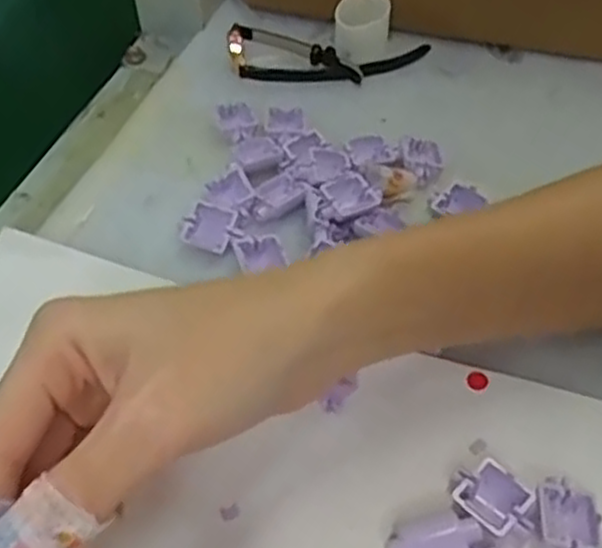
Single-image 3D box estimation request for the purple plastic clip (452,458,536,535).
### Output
[{"bbox_3d":[0.062,0.074,0.249,0.025,0.011,0.020,34,58,25],"label":"purple plastic clip"}]

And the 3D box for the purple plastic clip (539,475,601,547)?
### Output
[{"bbox_3d":[0.084,0.080,0.244,0.017,0.012,0.029,3,50,2],"label":"purple plastic clip"}]

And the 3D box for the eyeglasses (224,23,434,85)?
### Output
[{"bbox_3d":[0.014,-0.117,0.403,0.104,0.016,0.029,0,50,0],"label":"eyeglasses"}]

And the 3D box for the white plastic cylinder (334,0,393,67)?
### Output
[{"bbox_3d":[0.033,-0.132,0.408,0.028,0.028,0.033,7,51,6],"label":"white plastic cylinder"}]

